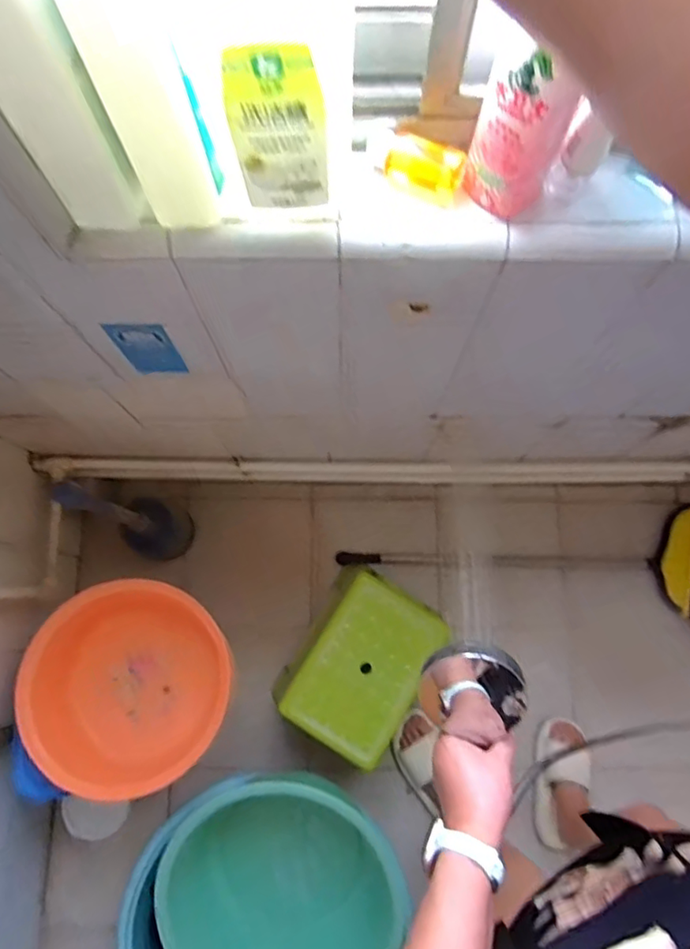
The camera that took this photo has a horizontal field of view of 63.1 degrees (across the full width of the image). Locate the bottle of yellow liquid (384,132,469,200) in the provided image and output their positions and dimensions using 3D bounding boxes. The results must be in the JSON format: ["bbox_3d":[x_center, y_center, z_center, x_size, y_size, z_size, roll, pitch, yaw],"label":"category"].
[{"bbox_3d":[0.073,-0.281,0.512,0.068,0.031,0.035,21,77,4],"label":"bottle of yellow liquid"}]

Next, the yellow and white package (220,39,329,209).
[{"bbox_3d":[-0.047,-0.240,0.402,0.065,0.151,0.018,-2,77,-1],"label":"yellow and white package"}]

